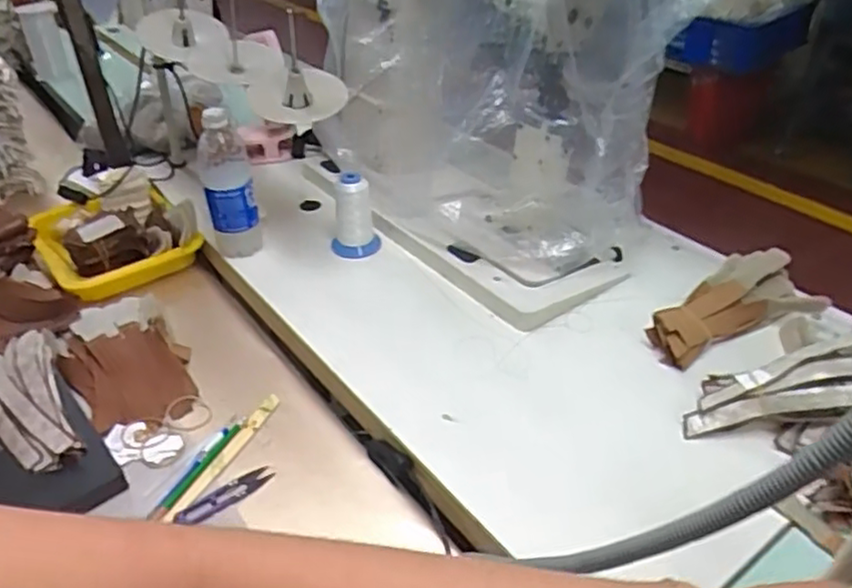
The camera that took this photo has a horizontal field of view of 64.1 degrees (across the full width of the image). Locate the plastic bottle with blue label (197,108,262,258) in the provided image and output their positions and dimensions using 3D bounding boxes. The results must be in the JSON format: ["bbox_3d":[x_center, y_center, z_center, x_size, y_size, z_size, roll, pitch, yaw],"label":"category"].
[{"bbox_3d":[-0.271,-0.140,0.935,0.068,0.213,0.065,-10,38,-12],"label":"plastic bottle with blue label"}]

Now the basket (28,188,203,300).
[{"bbox_3d":[-0.464,-0.083,1.013,0.193,0.069,0.233,-28,44,-31],"label":"basket"}]

